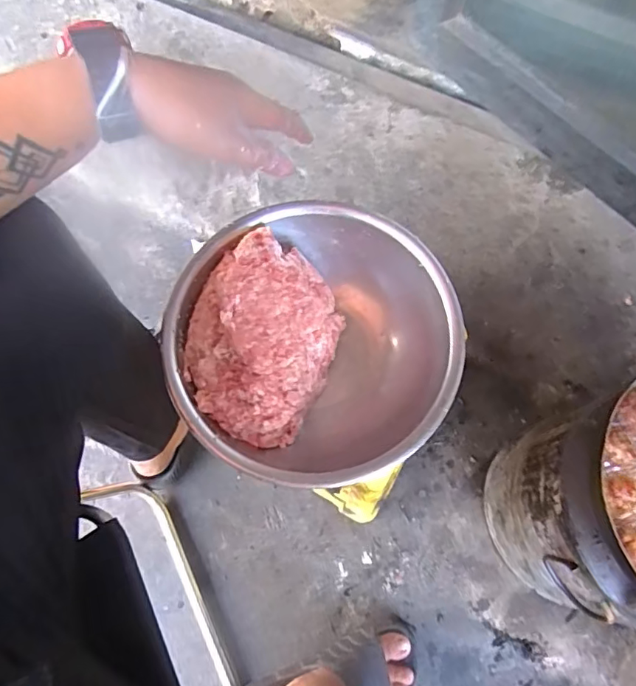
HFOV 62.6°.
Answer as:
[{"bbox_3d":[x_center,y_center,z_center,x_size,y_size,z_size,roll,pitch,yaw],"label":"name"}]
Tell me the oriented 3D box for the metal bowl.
[{"bbox_3d":[-0.003,0.000,0.574,0.291,0.108,0.297,0,70,-1],"label":"metal bowl"}]

